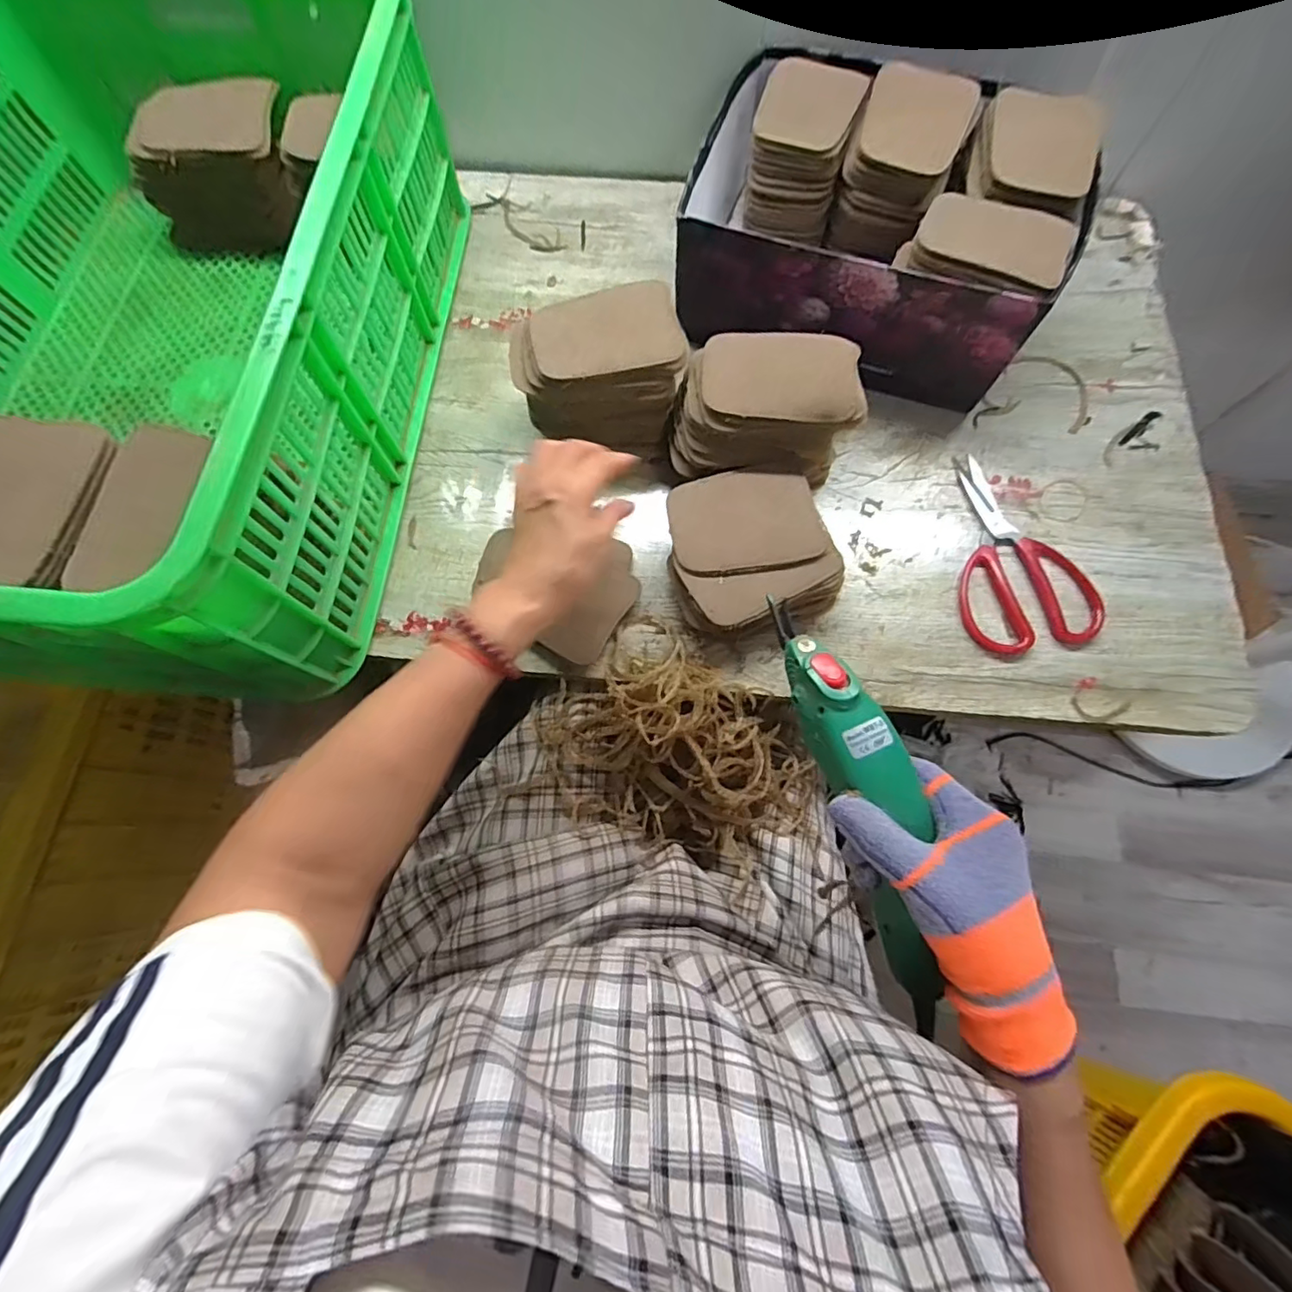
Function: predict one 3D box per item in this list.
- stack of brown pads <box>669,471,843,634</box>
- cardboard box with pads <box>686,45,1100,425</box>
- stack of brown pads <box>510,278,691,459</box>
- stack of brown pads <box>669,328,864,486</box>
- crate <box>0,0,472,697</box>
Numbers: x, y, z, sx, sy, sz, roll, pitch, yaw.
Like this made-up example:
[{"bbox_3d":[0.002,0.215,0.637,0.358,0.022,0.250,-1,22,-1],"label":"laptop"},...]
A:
[{"bbox_3d":[0.082,-0.075,0.469,0.126,0.051,0.127,-16,72,-5],"label":"stack of brown pads"},{"bbox_3d":[0.206,-0.387,0.527,0.314,0.133,0.232,17,72,7],"label":"cardboard box with pads"},{"bbox_3d":[-0.041,-0.232,0.501,0.144,0.104,0.100,-12,72,-3],"label":"stack of brown pads"},{"bbox_3d":[0.096,-0.190,0.484,0.148,0.101,0.105,3,71,2],"label":"stack of brown pads"},{"bbox_3d":[-0.421,-0.302,0.474,0.447,0.202,0.647,4,71,2],"label":"crate"}]

